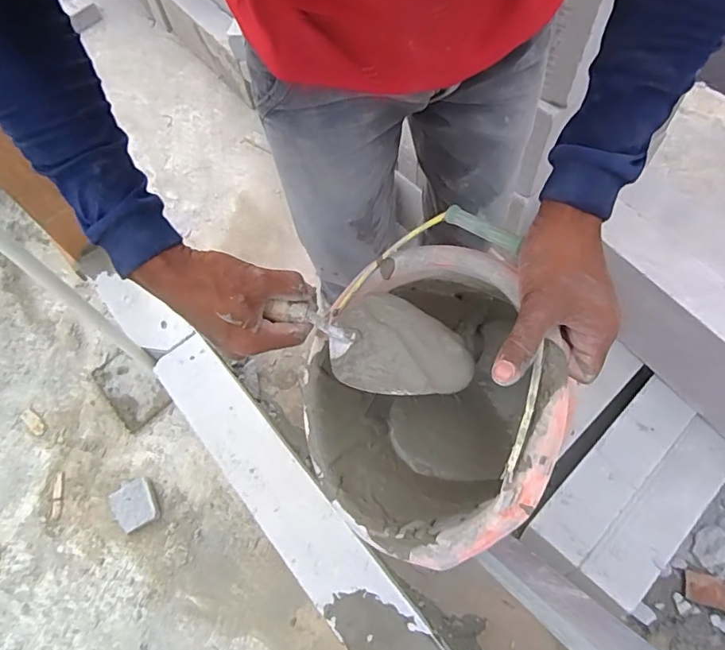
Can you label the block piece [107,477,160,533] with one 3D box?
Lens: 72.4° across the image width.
[{"bbox_3d":[-0.503,0.395,1.093,0.093,0.033,0.104,-34,72,2],"label":"block piece"}]

